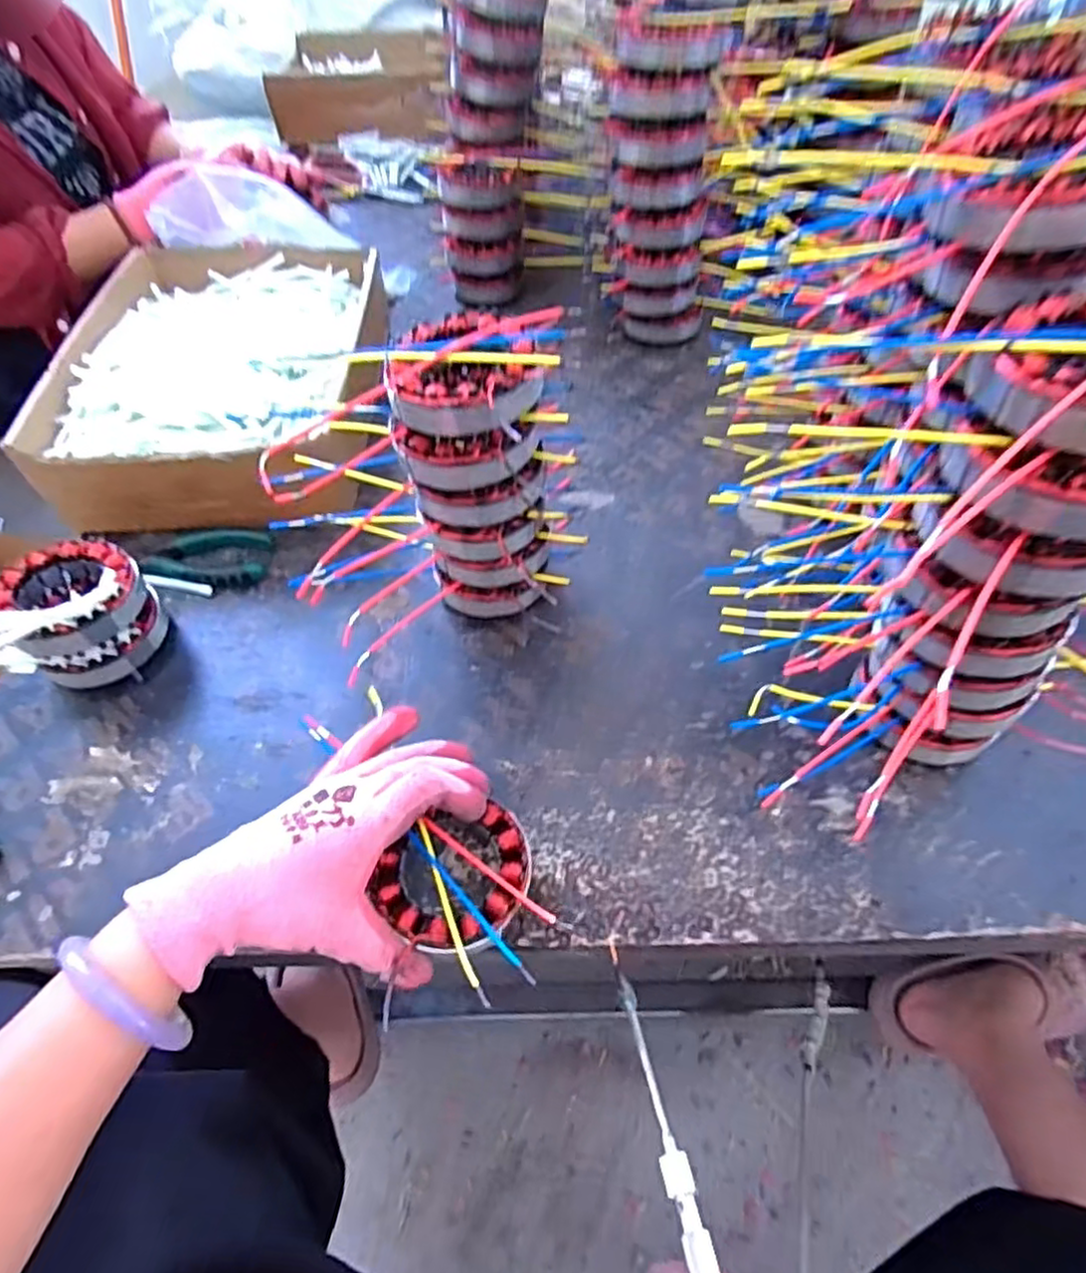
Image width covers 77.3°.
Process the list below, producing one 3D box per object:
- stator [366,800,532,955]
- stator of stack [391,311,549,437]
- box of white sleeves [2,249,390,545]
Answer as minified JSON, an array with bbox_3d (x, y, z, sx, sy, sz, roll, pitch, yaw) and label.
[{"bbox_3d":[-0.047,0.132,0.368,0.082,0.018,0.072,-12,58,-5],"label":"stator"},{"bbox_3d":[-0.044,-0.149,0.379,0.087,0.033,0.081,-1,55,2],"label":"stator of stack"},{"bbox_3d":[-0.286,-0.245,0.614,0.237,0.084,0.336,-6,55,-1],"label":"box of white sleeves"}]

